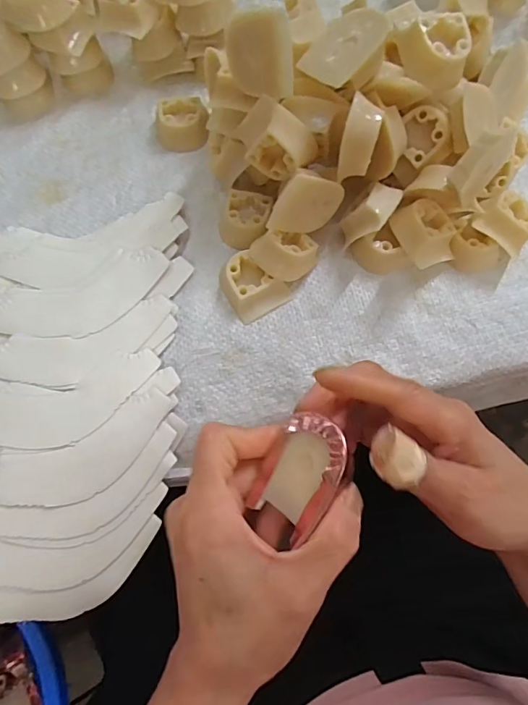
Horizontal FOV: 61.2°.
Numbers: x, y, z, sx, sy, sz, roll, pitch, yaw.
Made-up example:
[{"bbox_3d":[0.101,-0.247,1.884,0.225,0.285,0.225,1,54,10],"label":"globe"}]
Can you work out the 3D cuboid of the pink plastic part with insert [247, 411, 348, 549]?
[{"bbox_3d":[0.019,0.053,0.200,0.036,0.010,0.049,33,101,44],"label":"pink plastic part with insert"}]

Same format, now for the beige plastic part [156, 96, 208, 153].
[{"bbox_3d":[-0.059,-0.167,0.328,0.037,0.017,0.035,-7,73,-2],"label":"beige plastic part"}]

